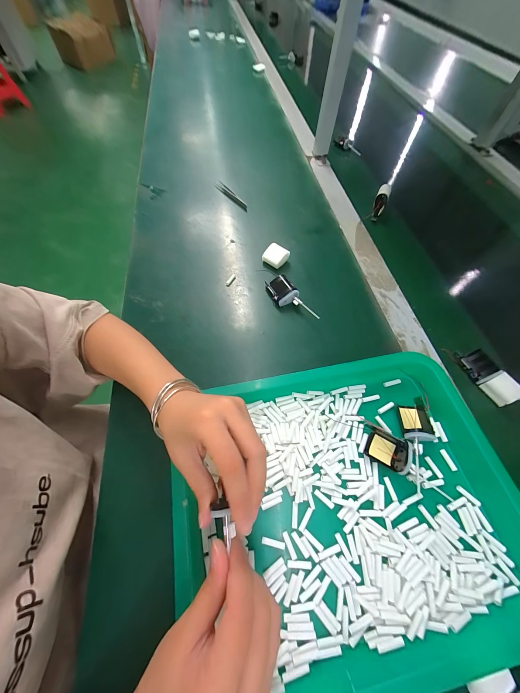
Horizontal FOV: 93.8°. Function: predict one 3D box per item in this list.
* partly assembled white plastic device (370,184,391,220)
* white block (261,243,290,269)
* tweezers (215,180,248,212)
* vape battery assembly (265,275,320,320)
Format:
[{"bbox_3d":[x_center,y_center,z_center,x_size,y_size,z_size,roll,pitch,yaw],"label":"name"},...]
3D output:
[{"bbox_3d":[0.251,-0.301,0.509,0.024,0.028,0.075,19,98,10],"label":"partly assembled white plastic device"},{"bbox_3d":[0.026,-0.156,0.415,0.034,0.028,0.032,38,66,18],"label":"white block"},{"bbox_3d":[-0.062,-0.321,0.514,0.019,0.015,0.112,-31,65,-18],"label":"tweezers"},{"bbox_3d":[0.045,-0.073,0.371,0.033,0.026,0.093,-31,65,-17],"label":"vape battery assembly"}]

